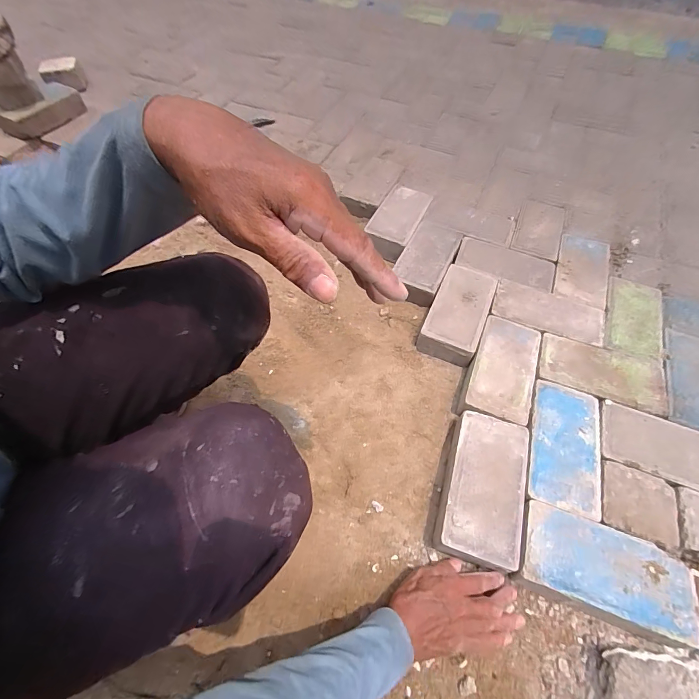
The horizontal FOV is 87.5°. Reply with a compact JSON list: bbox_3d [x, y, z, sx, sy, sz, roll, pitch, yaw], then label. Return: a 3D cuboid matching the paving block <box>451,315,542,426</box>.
[{"bbox_3d":[0.275,0.038,0.665,0.109,0.049,0.207,21,59,11],"label":"paving block"}]

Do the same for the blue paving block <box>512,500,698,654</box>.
[{"bbox_3d":[0.334,0.294,0.488,0.209,0.047,0.106,18,59,9],"label":"blue paving block"}]

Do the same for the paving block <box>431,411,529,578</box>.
[{"bbox_3d":[0.198,0.207,0.557,0.109,0.065,0.208,17,59,8],"label":"paving block"}]

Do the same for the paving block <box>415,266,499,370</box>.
[{"bbox_3d":[0.220,-0.075,0.738,0.104,0.049,0.209,22,60,11],"label":"paving block"}]

